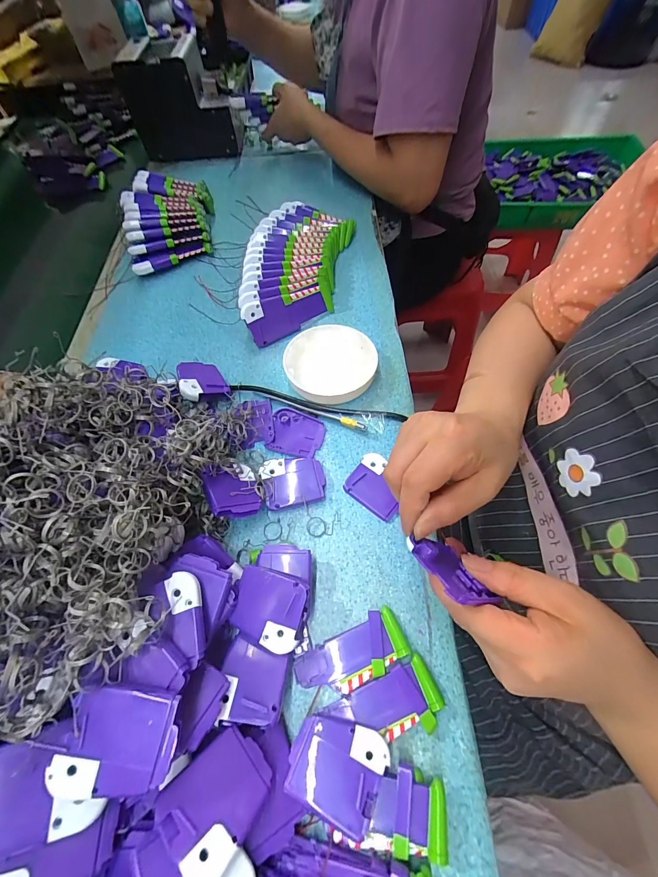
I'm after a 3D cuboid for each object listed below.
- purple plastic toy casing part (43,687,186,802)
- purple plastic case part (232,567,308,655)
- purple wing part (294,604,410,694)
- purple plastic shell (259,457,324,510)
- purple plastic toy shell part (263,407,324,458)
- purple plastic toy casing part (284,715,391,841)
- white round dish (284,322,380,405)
[{"bbox_3d":[-0.117,0.168,0.192,0.059,0.013,0.048,4,62,5],"label":"purple plastic toy casing part"},{"bbox_3d":[-0.047,0.133,0.271,0.057,0.006,0.051,16,78,12],"label":"purple plastic case part"},{"bbox_3d":[0.019,0.174,0.276,0.087,0.010,0.039,-26,63,-13],"label":"purple wing part"},{"bbox_3d":[-0.035,0.043,0.348,0.060,0.016,0.051,-12,60,-5],"label":"purple plastic shell"},{"bbox_3d":[-0.036,-0.007,0.379,0.059,0.007,0.051,13,61,9],"label":"purple plastic toy shell part"},{"bbox_3d":[0.004,0.218,0.231,0.060,0.004,0.050,10,44,23],"label":"purple plastic toy casing part"},{"bbox_3d":[0.002,-0.086,0.406,0.104,0.025,0.102,-1,60,1],"label":"white round dish"}]

